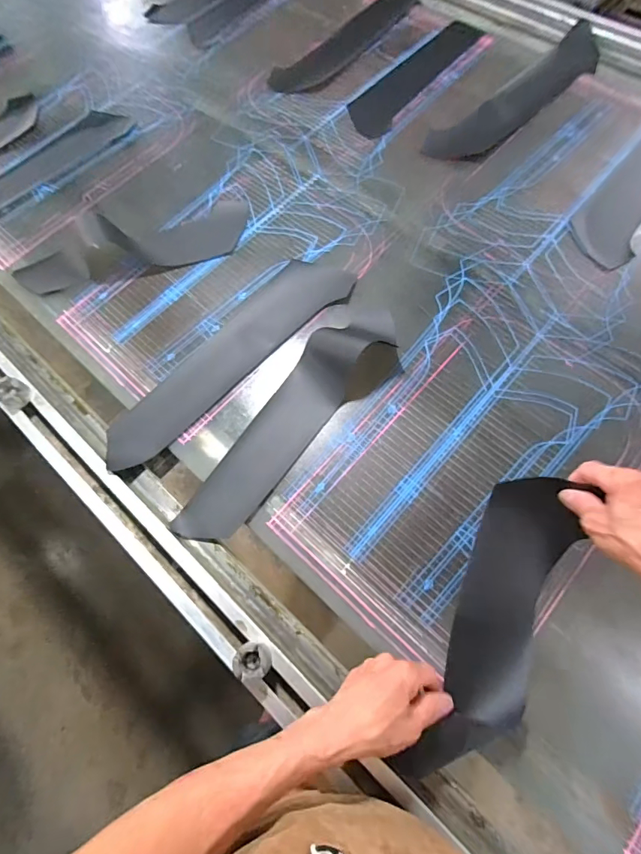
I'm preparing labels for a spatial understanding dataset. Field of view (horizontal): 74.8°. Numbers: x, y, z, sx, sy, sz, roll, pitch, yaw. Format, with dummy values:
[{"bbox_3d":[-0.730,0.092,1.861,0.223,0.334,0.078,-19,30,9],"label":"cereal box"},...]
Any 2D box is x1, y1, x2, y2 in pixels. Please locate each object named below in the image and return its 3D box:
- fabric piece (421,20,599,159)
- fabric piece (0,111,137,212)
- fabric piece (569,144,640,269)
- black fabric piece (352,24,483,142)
[{"bbox_3d":[0.408,-0.667,0.836,0.496,0.025,0.100,-40,74,-12],"label":"fabric piece"},{"bbox_3d":[-0.563,-0.491,0.817,0.107,0.004,0.436,40,75,14],"label":"fabric piece"},{"bbox_3d":[0.568,-0.441,0.752,0.108,0.015,0.398,34,75,9],"label":"fabric piece"},{"bbox_3d":[0.202,-0.752,0.891,0.104,0.007,0.425,35,74,13],"label":"black fabric piece"}]

